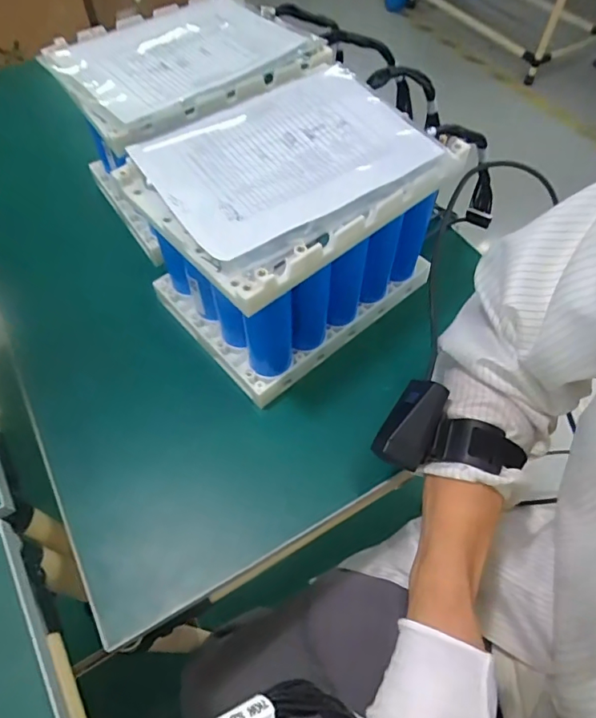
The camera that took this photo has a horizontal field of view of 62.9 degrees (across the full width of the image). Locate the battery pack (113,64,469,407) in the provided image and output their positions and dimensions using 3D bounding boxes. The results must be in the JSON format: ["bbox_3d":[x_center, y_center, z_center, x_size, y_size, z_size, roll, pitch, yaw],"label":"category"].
[{"bbox_3d":[-0.008,-0.119,0.459,0.230,0.178,0.184,-36,65,-20],"label":"battery pack"}]

